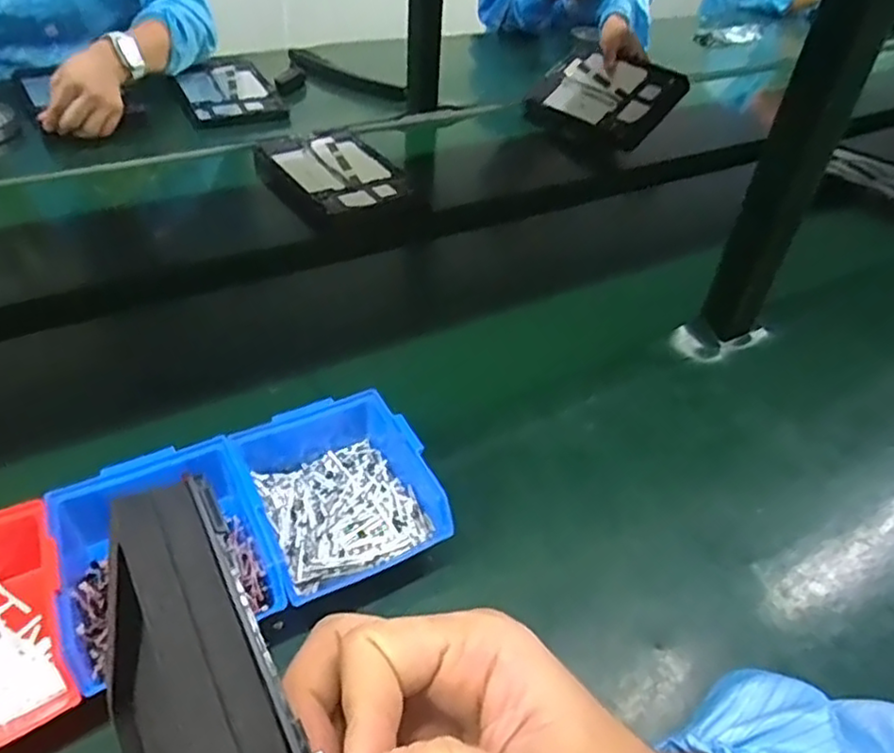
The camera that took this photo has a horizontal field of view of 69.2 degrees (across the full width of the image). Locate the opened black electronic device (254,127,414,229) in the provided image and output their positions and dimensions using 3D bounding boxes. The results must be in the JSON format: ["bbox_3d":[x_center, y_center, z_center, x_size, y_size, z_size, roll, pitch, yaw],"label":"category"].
[{"bbox_3d":[-0.159,-0.284,0.938,0.164,0.047,0.234,-26,50,-30],"label":"opened black electronic device"}]

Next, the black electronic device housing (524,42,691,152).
[{"bbox_3d":[0.271,-0.508,1.152,0.164,0.053,0.257,-46,59,2],"label":"black electronic device housing"}]

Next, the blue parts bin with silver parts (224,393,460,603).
[{"bbox_3d":[-0.083,0.083,0.489,0.121,0.065,0.147,-16,46,-23],"label":"blue parts bin with silver parts"}]

